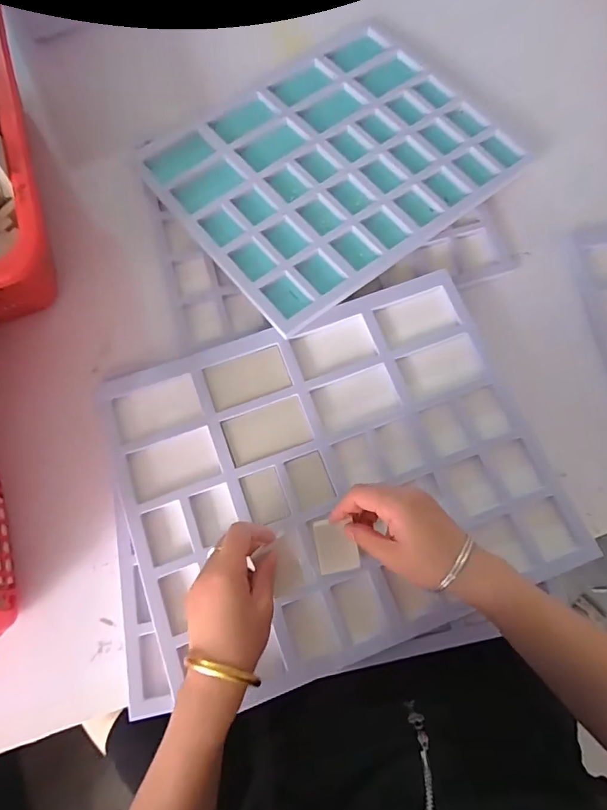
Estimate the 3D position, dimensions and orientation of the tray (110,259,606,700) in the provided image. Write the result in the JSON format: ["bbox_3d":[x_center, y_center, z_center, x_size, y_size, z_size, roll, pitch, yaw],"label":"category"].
[{"bbox_3d":[0.037,0.063,0.470,0.412,0.022,0.344,-20,75,-6],"label":"tray"}]

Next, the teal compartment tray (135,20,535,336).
[{"bbox_3d":[0.044,-0.324,0.584,0.423,0.014,0.331,-37,78,-10],"label":"teal compartment tray"}]

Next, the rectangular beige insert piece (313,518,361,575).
[{"bbox_3d":[0.032,0.136,0.435,0.038,0.005,0.056,-10,99,-1],"label":"rectangular beige insert piece"}]

